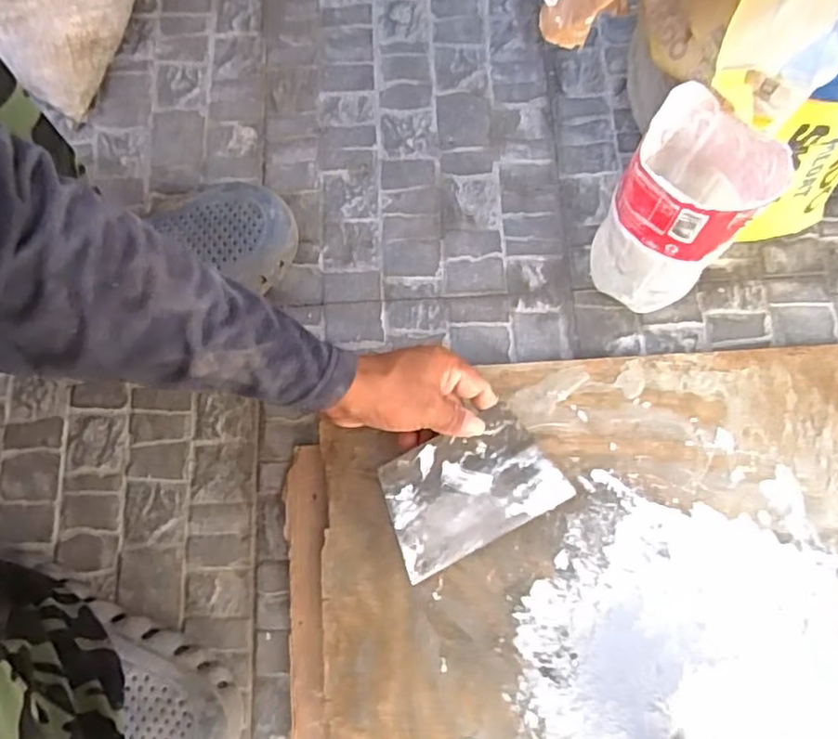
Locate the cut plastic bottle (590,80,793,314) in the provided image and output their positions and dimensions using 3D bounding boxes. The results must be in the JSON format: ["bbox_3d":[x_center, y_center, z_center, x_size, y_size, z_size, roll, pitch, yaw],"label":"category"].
[{"bbox_3d":[0.199,-0.122,0.506,0.089,0.169,0.087,31,78,11],"label":"cut plastic bottle"}]

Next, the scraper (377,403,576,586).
[{"bbox_3d":[0.041,0.098,0.522,0.141,0.005,0.098,-26,98,-5],"label":"scraper"}]

